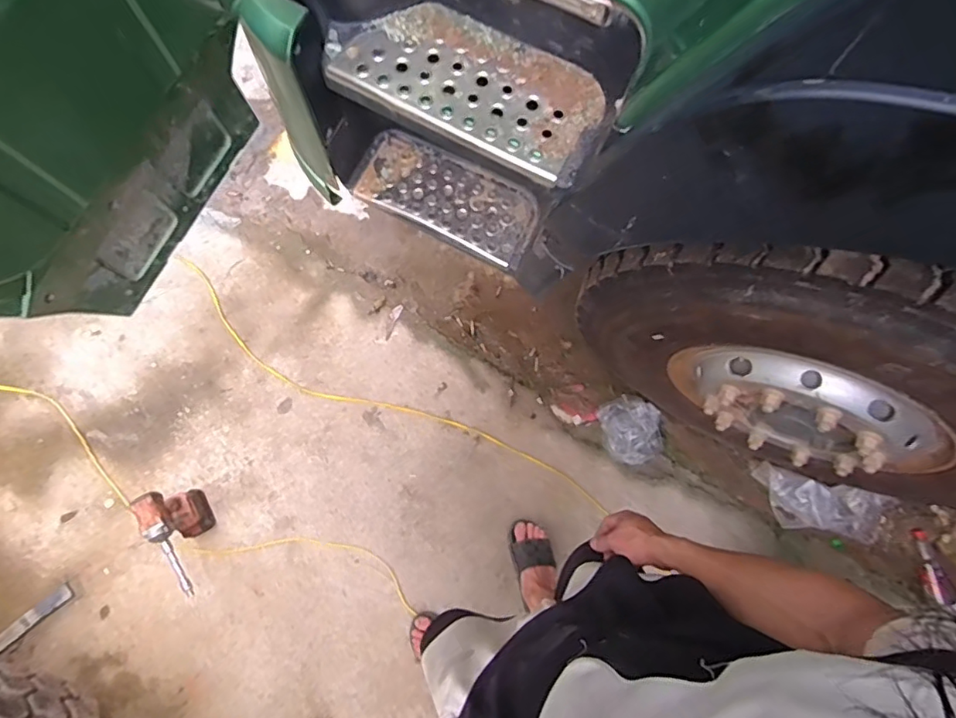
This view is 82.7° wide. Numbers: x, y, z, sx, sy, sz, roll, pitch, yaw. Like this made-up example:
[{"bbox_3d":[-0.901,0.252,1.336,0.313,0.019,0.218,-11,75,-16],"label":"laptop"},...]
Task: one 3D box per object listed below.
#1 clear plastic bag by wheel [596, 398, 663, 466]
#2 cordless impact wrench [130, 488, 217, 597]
[{"bbox_3d":[0.493,0.218,1.714,0.197,0.078,0.215,-16,76,-5],"label":"clear plastic bag by wheel"},{"bbox_3d":[-0.762,0.460,1.378,0.067,0.260,0.260,-11,76,-4],"label":"cordless impact wrench"}]

